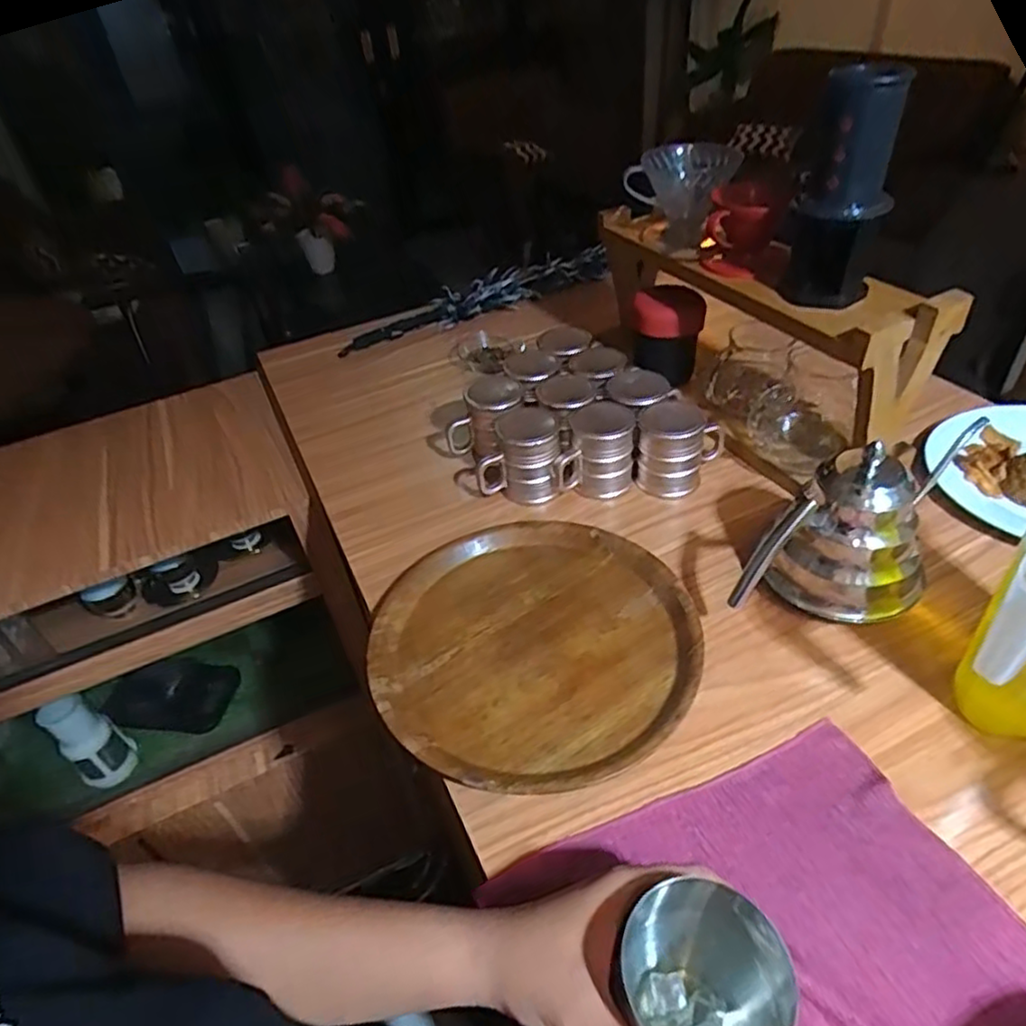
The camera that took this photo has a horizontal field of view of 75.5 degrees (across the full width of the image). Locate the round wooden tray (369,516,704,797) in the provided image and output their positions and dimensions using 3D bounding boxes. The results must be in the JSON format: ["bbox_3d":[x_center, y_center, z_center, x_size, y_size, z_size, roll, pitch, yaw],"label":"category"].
[{"bbox_3d":[0.018,0.112,0.610,0.280,0.021,0.292,-3,41,3],"label":"round wooden tray"}]

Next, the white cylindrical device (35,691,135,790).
[{"bbox_3d":[-0.663,0.354,1.037,0.058,0.185,0.081,-11,28,48],"label":"white cylindrical device"}]

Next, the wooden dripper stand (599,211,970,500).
[{"bbox_3d":[0.244,-0.200,0.786,0.119,0.212,0.447,-30,47,-25],"label":"wooden dripper stand"}]

